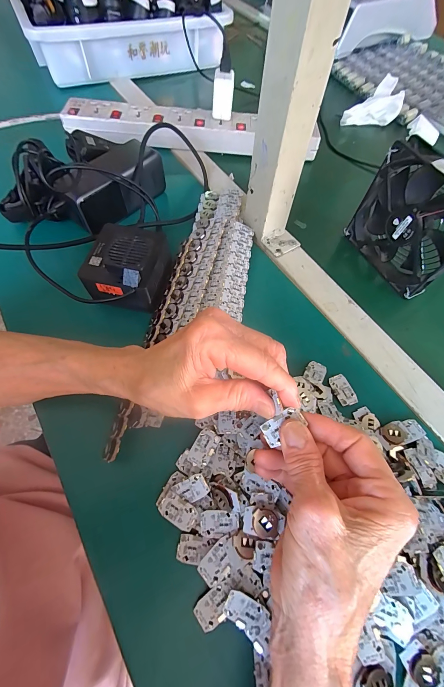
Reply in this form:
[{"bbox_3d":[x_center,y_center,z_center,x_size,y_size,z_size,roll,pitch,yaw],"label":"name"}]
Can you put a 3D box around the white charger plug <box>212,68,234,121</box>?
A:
[{"bbox_3d":[0.001,-0.358,0.401,0.029,0.053,0.029,1,64,-1],"label":"white charger plug"}]

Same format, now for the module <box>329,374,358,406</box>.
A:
[{"bbox_3d":[0.116,0.044,0.265,0.019,0.004,0.030,-20,66,-11],"label":"module"}]

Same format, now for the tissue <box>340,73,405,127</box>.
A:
[{"bbox_3d":[0.271,-0.415,0.483,0.067,0.039,0.119,39,69,16],"label":"tissue"}]

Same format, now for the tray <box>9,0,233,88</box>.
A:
[{"bbox_3d":[-0.196,-0.630,0.523,0.347,0.122,0.265,-24,67,-13],"label":"tray"}]

